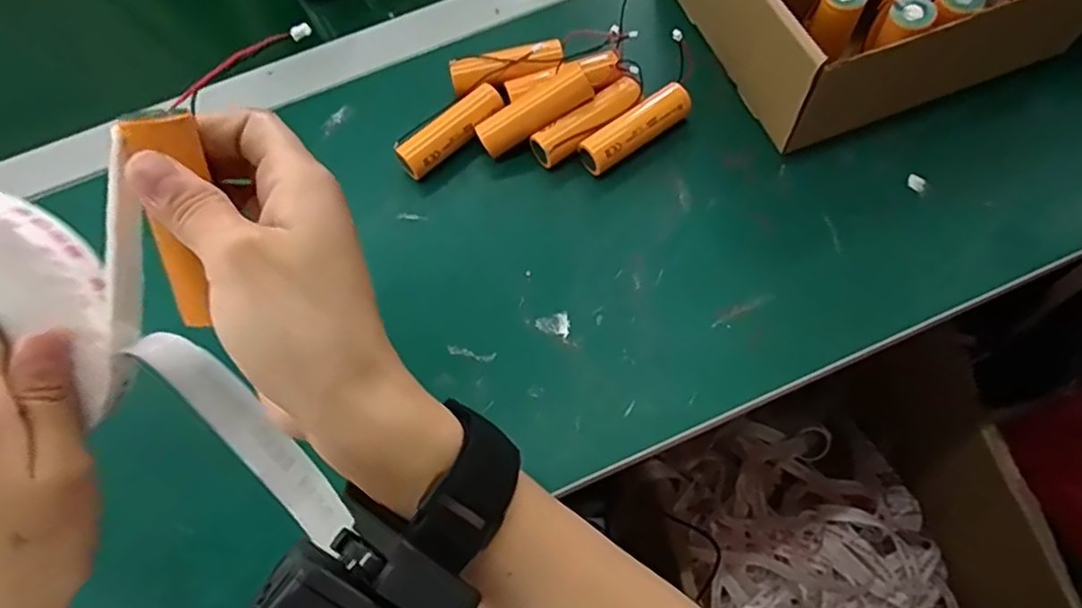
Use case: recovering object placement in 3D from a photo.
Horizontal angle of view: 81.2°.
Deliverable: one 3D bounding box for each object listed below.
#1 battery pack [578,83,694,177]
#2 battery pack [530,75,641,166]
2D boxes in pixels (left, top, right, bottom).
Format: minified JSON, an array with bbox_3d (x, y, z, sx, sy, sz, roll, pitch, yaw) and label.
[{"bbox_3d":[0.057,-0.102,0.377,0.072,0.022,0.022,-33,68,-12],"label":"battery pack"},{"bbox_3d":[0.029,-0.107,0.380,0.072,0.023,0.020,-32,68,-11],"label":"battery pack"}]

